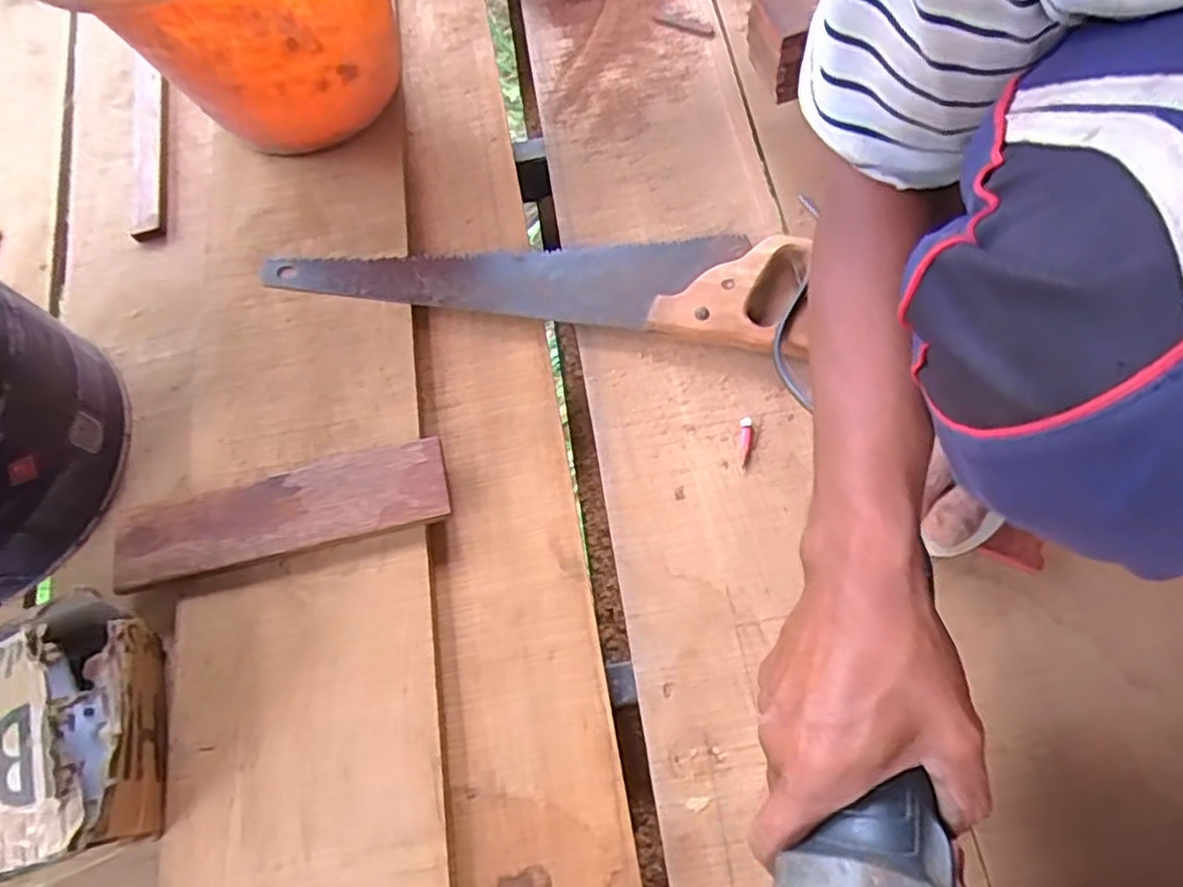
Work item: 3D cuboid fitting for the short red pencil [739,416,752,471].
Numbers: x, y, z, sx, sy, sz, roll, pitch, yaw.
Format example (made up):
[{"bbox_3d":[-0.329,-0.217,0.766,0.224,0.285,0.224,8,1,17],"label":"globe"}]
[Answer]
[{"bbox_3d":[0.120,-0.001,0.554,0.008,0.008,0.042,5,70,3],"label":"short red pencil"}]

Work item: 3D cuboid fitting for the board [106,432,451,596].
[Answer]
[{"bbox_3d":[-0.235,0.052,0.543,0.248,0.016,0.068,-14,70,-3],"label":"board"}]

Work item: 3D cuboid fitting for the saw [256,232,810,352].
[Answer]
[{"bbox_3d":[-0.047,-0.157,0.611,0.453,0.030,0.112,9,70,5],"label":"saw"}]

